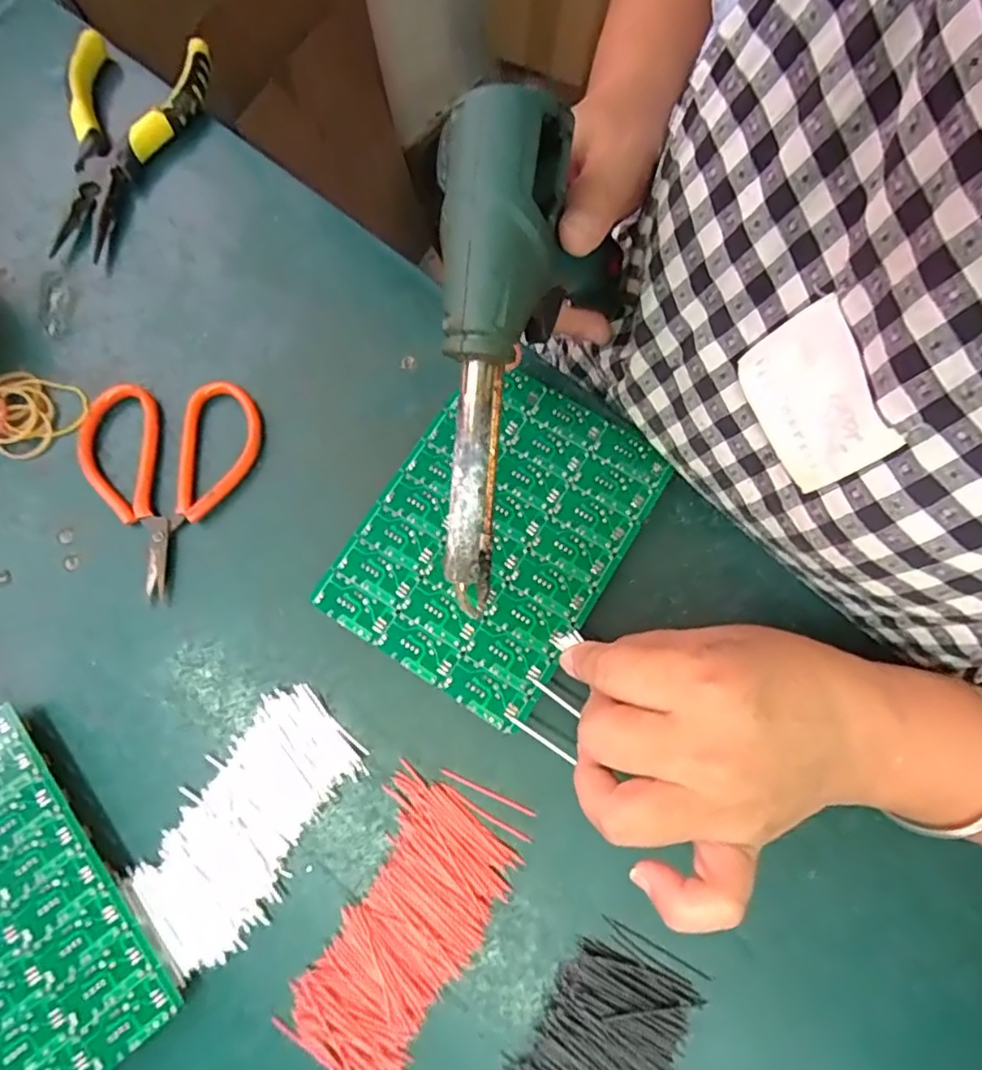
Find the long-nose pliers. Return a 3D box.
[{"bbox_3d":[-0.212,-0.226,0.346,0.071,0.026,0.135,6,75,0],"label":"long-nose pliers"}]

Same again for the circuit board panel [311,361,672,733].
[{"bbox_3d":[0.004,-0.005,0.288,0.111,0.006,0.156,32,77,7],"label":"circuit board panel"}]

